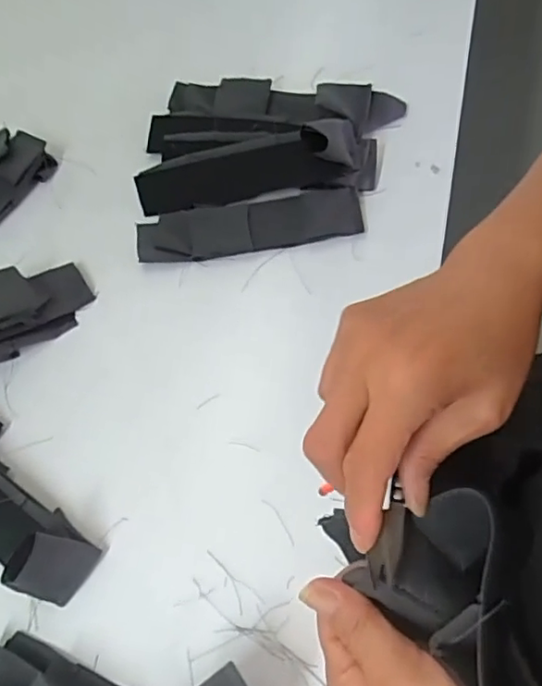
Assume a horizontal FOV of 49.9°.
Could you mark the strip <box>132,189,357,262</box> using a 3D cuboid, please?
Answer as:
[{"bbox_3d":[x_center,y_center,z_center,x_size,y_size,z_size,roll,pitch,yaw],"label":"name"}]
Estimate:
[{"bbox_3d":[-0.020,-0.105,0.508,0.193,0.013,0.050,-9,66,1],"label":"strip"}]

